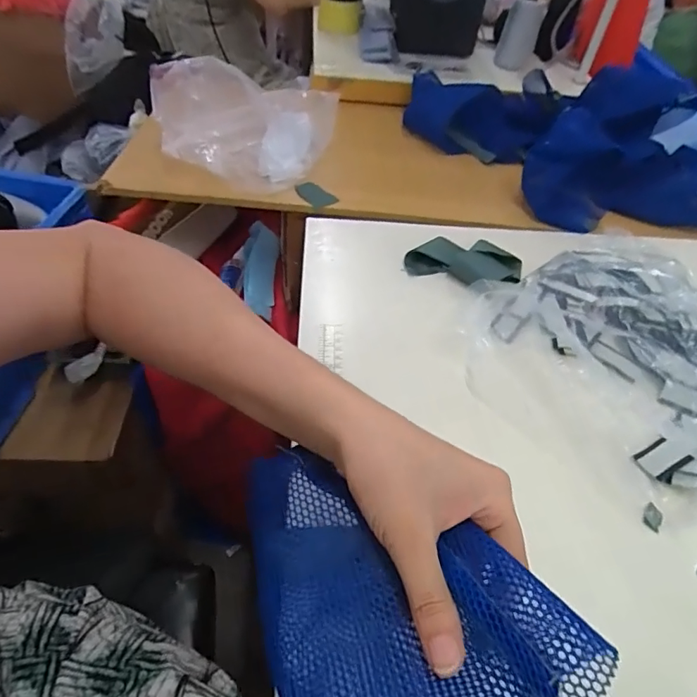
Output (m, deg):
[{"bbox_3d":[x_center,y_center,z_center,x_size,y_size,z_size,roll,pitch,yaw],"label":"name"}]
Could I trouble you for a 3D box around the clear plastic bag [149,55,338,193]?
[{"bbox_3d":[-0.124,-0.302,0.611,0.181,0.096,0.228,10,49,4],"label":"clear plastic bag"}]

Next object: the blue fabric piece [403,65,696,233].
[{"bbox_3d":[0.307,-0.320,0.685,0.270,0.117,0.429,-20,54,-21],"label":"blue fabric piece"}]

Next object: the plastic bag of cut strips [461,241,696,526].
[{"bbox_3d":[0.260,-0.011,0.451,0.248,0.061,0.286,38,56,25],"label":"plastic bag of cut strips"}]

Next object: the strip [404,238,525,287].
[{"bbox_3d":[0.121,-0.094,0.521,0.116,0.015,0.067,7,49,1],"label":"strip"}]

